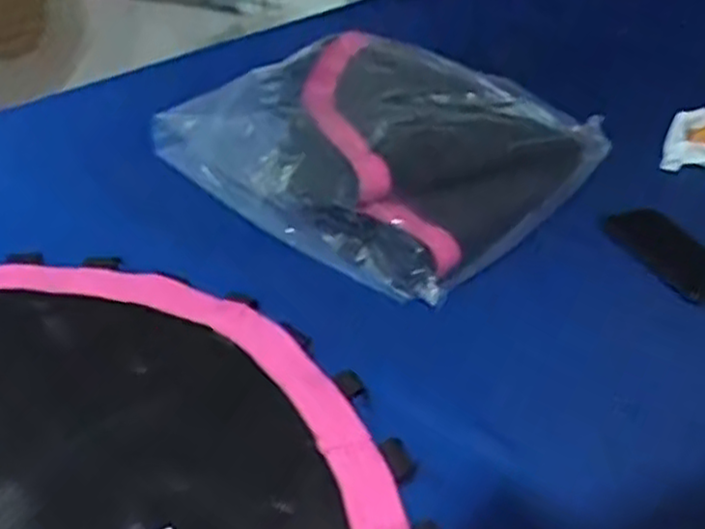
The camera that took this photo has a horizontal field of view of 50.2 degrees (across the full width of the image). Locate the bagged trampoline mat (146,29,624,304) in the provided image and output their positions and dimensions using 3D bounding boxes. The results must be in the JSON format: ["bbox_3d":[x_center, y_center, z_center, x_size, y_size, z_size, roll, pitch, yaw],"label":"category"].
[{"bbox_3d":[0.021,-0.135,0.860,0.396,0.139,0.296,26,42,31],"label":"bagged trampoline mat"}]

